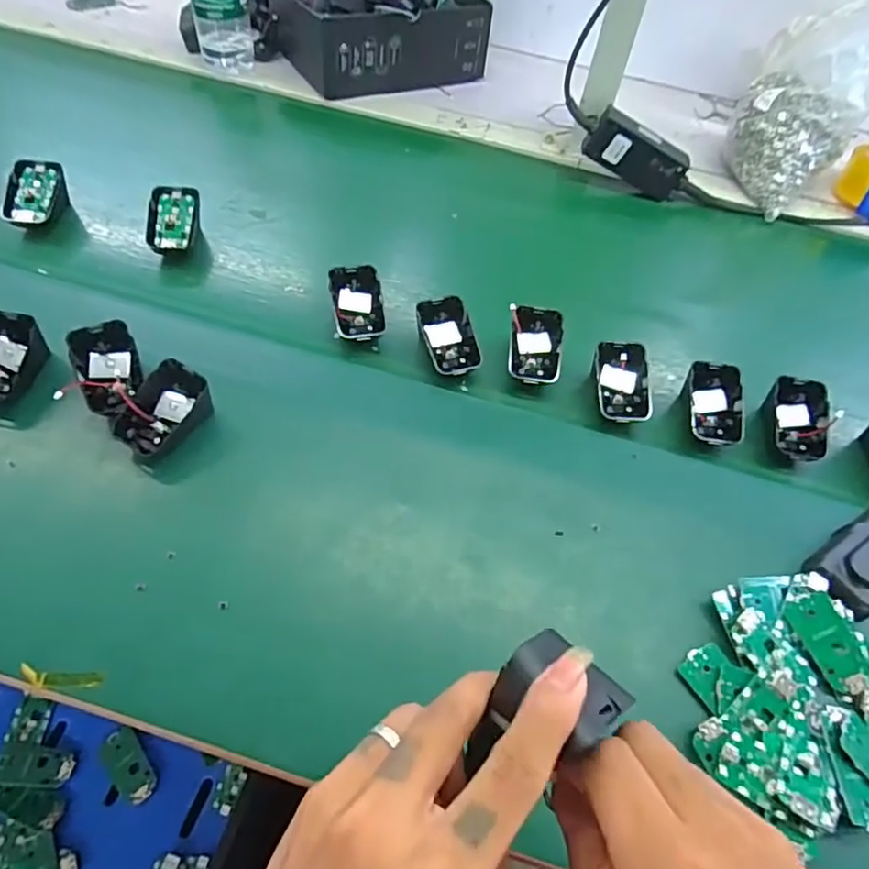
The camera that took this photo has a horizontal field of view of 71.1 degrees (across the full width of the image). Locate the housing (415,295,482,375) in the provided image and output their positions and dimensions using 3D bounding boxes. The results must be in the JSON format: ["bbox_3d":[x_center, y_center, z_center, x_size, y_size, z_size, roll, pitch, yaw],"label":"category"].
[{"bbox_3d":[0.012,-0.084,0.518,0.044,0.014,0.068,-16,85,-16],"label":"housing"}]

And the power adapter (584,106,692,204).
[{"bbox_3d":[0.230,-0.315,0.687,0.117,0.056,0.023,26,53,-14],"label":"power adapter"}]

